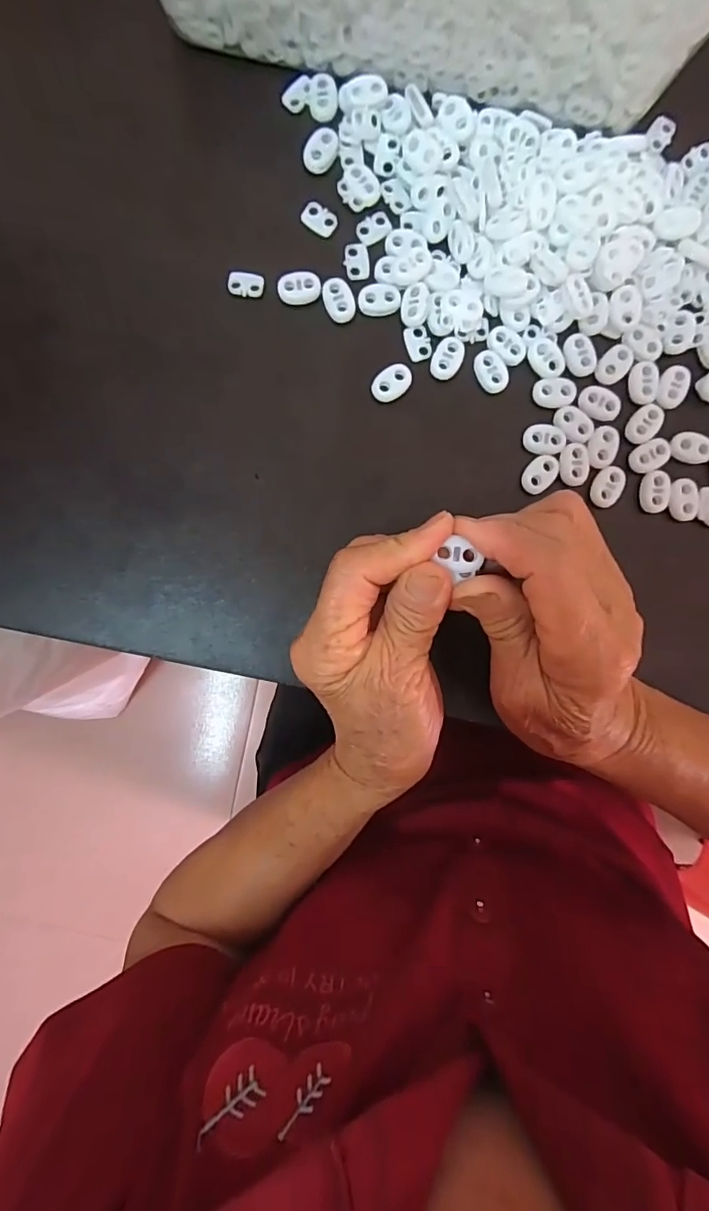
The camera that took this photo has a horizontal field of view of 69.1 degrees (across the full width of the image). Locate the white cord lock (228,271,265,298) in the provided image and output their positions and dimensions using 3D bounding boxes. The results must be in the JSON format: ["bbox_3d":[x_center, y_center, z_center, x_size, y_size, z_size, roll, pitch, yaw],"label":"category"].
[{"bbox_3d":[-0.058,-0.171,0.274,0.018,0.004,0.012,3,92,-1],"label":"white cord lock"}]

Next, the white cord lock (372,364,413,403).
[{"bbox_3d":[0.020,-0.119,0.276,0.023,0.005,0.016,-37,92,1],"label":"white cord lock"}]

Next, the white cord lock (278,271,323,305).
[{"bbox_3d":[-0.029,-0.168,0.274,0.022,0.005,0.016,-5,92,0],"label":"white cord lock"}]

